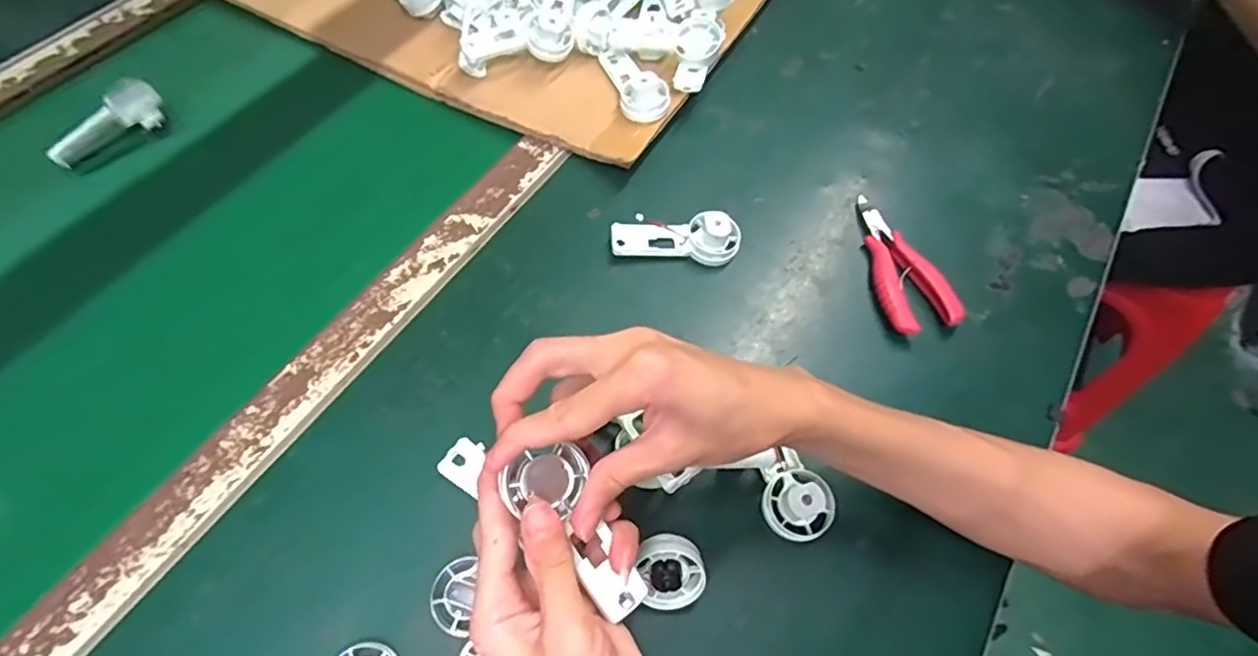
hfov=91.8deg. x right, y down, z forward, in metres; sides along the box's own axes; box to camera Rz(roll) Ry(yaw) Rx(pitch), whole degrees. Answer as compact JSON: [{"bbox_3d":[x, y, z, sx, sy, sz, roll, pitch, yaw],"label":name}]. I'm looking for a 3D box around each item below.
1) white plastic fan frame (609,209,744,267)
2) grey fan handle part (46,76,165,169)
[{"bbox_3d":[0.036,-0.069,0.454,0.094,0.026,0.034,7,62,1],"label":"white plastic fan frame"},{"bbox_3d":[-0.435,-0.167,0.513,0.026,0.042,0.092,37,67,16],"label":"grey fan handle part"}]

